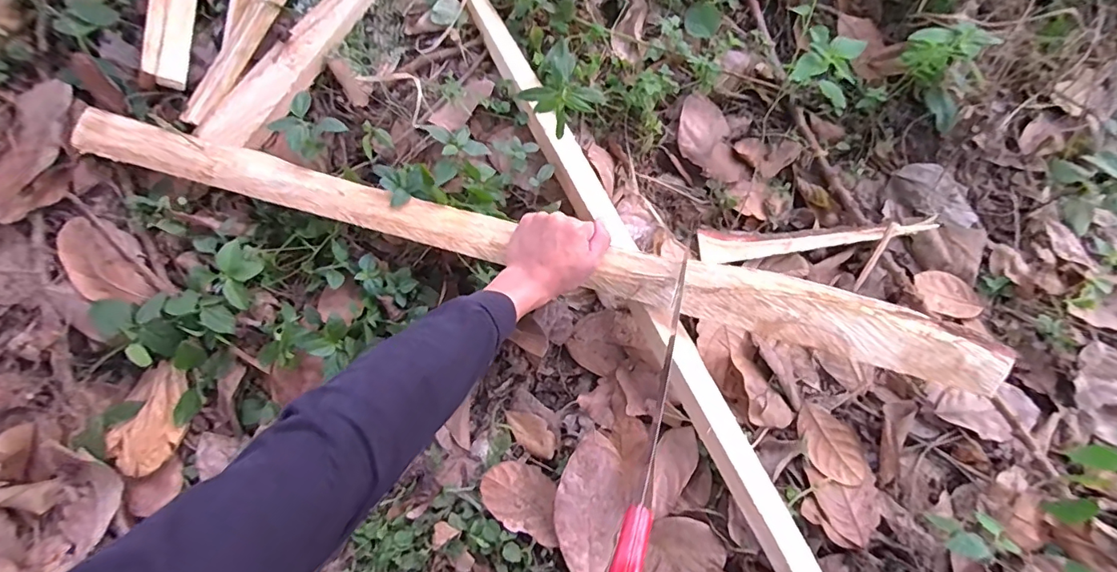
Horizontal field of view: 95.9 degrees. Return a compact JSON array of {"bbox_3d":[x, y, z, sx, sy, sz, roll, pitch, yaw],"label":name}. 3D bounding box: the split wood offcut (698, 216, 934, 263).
[{"bbox_3d":[0.346,-0.067,0.675,0.312,0.028,0.048,-5,75,-1],"label":"split wood offcut"}]

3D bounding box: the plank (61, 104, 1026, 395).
[{"bbox_3d":[-0.049,-0.054,0.573,1.070,0.036,0.071,15,76,4],"label":"plank"}]

